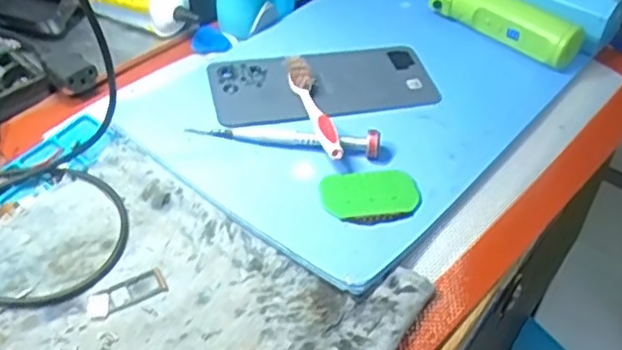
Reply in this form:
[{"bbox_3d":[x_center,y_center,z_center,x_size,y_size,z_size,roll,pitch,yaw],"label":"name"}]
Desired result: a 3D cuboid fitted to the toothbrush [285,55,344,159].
[{"bbox_3d":[0.000,-0.046,0.425,0.015,0.024,0.108,-7,44,-10],"label":"toothbrush"}]

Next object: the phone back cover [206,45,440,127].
[{"bbox_3d":[0.007,-0.066,0.465,0.153,0.010,0.072,-9,45,-12],"label":"phone back cover"}]

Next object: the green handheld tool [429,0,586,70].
[{"bbox_3d":[0.143,-0.122,0.505,0.129,0.030,0.028,35,54,24],"label":"green handheld tool"}]

